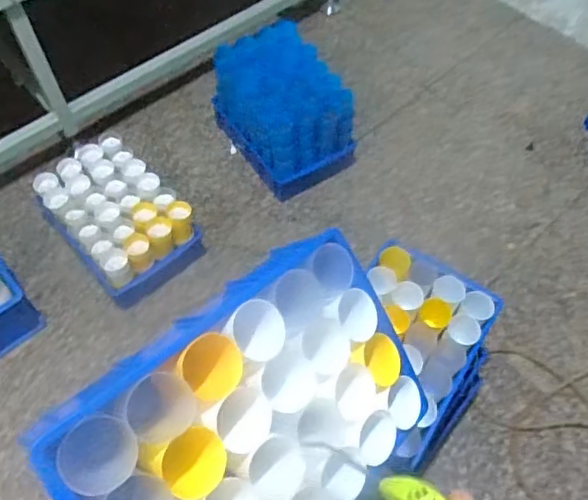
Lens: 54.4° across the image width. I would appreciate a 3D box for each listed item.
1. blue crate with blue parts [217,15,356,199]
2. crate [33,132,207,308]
[{"bbox_3d":[-0.033,-0.403,1.610,0.278,0.285,0.392,-30,63,-17],"label":"blue crate with blue parts"},{"bbox_3d":[-0.468,-0.095,1.507,0.284,0.137,0.413,-37,65,-20],"label":"crate"}]

